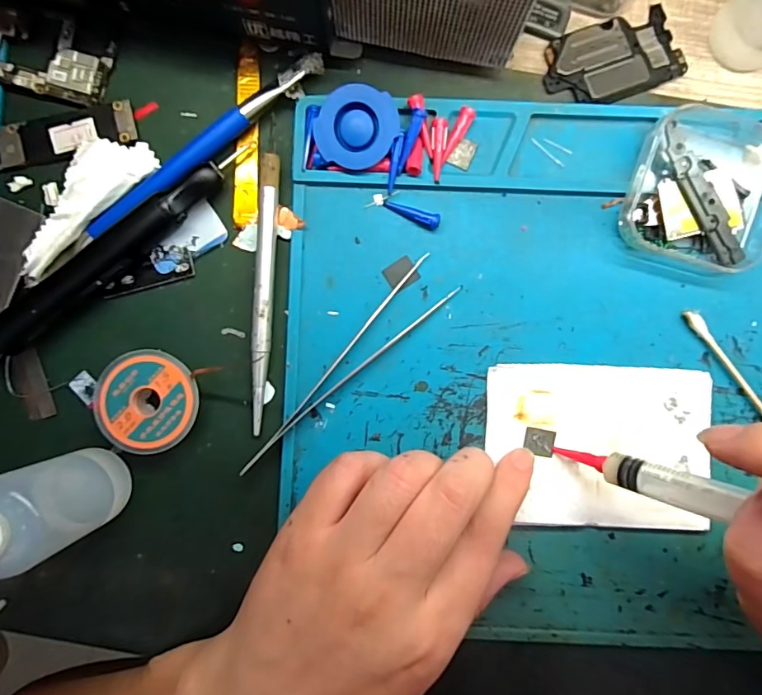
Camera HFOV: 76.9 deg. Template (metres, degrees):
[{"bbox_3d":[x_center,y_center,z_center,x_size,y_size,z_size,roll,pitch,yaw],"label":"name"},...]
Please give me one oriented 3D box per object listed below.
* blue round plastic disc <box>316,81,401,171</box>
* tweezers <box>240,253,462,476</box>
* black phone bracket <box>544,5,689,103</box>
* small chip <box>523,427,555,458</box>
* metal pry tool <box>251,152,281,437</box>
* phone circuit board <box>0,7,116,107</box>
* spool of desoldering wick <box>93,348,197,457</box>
[{"bbox_3d":[-0.011,-0.099,0.217,0.036,0.010,0.033,2,107,5],"label":"blue round plastic disc"},{"bbox_3d":[-0.020,0.006,0.221,0.126,0.008,0.023,-40,89,0],"label":"tweezers"},{"bbox_3d":[0.110,-0.136,0.226,0.064,0.004,0.037,-19,89,0],"label":"black phone bracket"},{"bbox_3d":[0.074,0.044,0.221,0.014,0.004,0.012,10,89,1],"label":"small chip"},{"bbox_3d":[-0.054,-0.024,0.221,0.008,0.012,0.125,4,89,1],"label":"metal pry tool"},{"bbox_3d":[-0.164,-0.137,0.223,0.072,0.007,0.034,14,89,1],"label":"phone circuit board"},{"bbox_3d":[-0.106,0.025,0.221,0.044,0.013,0.045,0,89,1],"label":"spool of desoldering wick"}]

